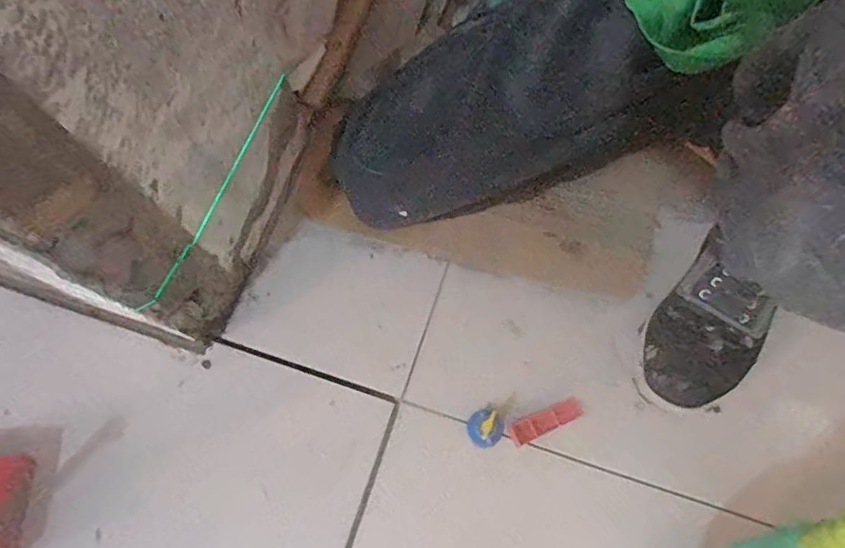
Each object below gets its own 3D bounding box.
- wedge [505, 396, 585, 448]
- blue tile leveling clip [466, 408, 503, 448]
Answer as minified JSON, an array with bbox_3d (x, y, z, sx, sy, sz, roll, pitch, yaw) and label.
[{"bbox_3d":[0.117,0.140,0.483,0.073,0.008,0.020,-25,73,-6],"label":"wedge"},{"bbox_3d":[0.059,0.141,0.469,0.035,0.043,0.032,-1,72,2],"label":"blue tile leveling clip"}]

